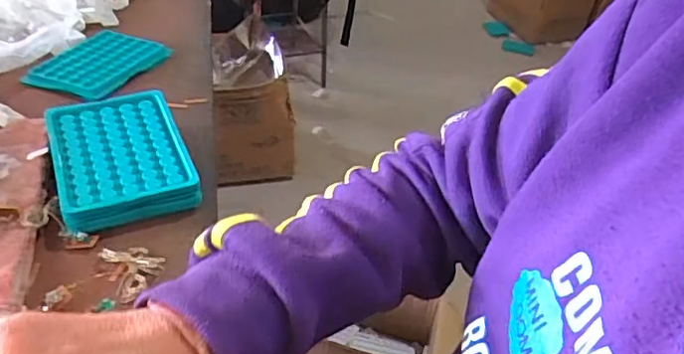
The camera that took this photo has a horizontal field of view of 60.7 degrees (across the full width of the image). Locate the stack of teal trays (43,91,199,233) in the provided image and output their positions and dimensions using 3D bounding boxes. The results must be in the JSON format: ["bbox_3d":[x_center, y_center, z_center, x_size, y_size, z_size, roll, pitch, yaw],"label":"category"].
[{"bbox_3d":[-0.175,-0.017,0.460,0.094,0.031,0.129,-13,42,-23],"label":"stack of teal trays"}]

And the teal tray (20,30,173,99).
[{"bbox_3d":[-0.257,-0.123,0.618,0.100,0.009,0.124,14,39,11],"label":"teal tray"}]

